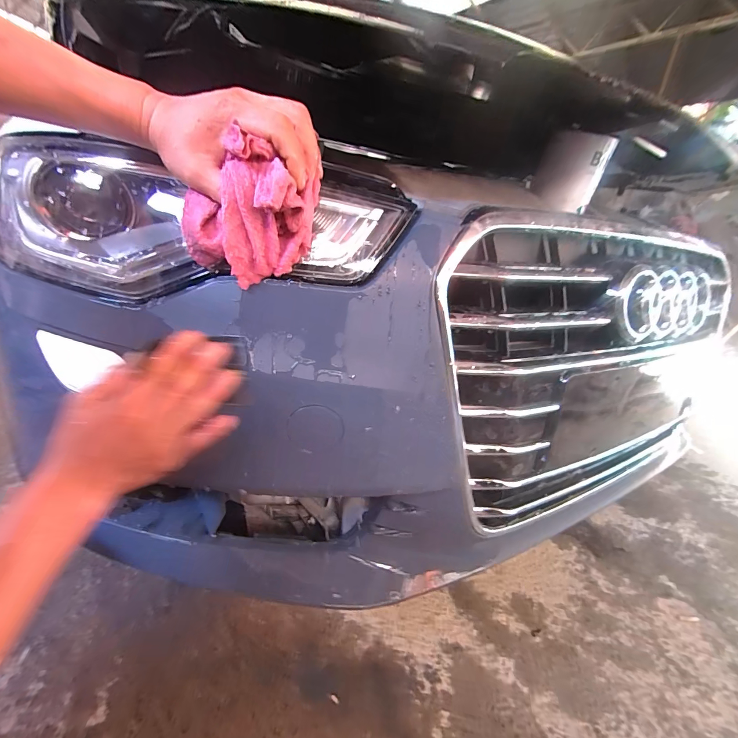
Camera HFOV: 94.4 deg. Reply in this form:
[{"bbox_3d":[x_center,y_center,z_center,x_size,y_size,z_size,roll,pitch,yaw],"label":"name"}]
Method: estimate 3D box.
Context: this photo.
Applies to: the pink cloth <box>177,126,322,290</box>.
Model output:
[{"bbox_3d":[-0.107,-0.141,0.314,0.109,0.108,0.070,13,23,18],"label":"pink cloth"}]

